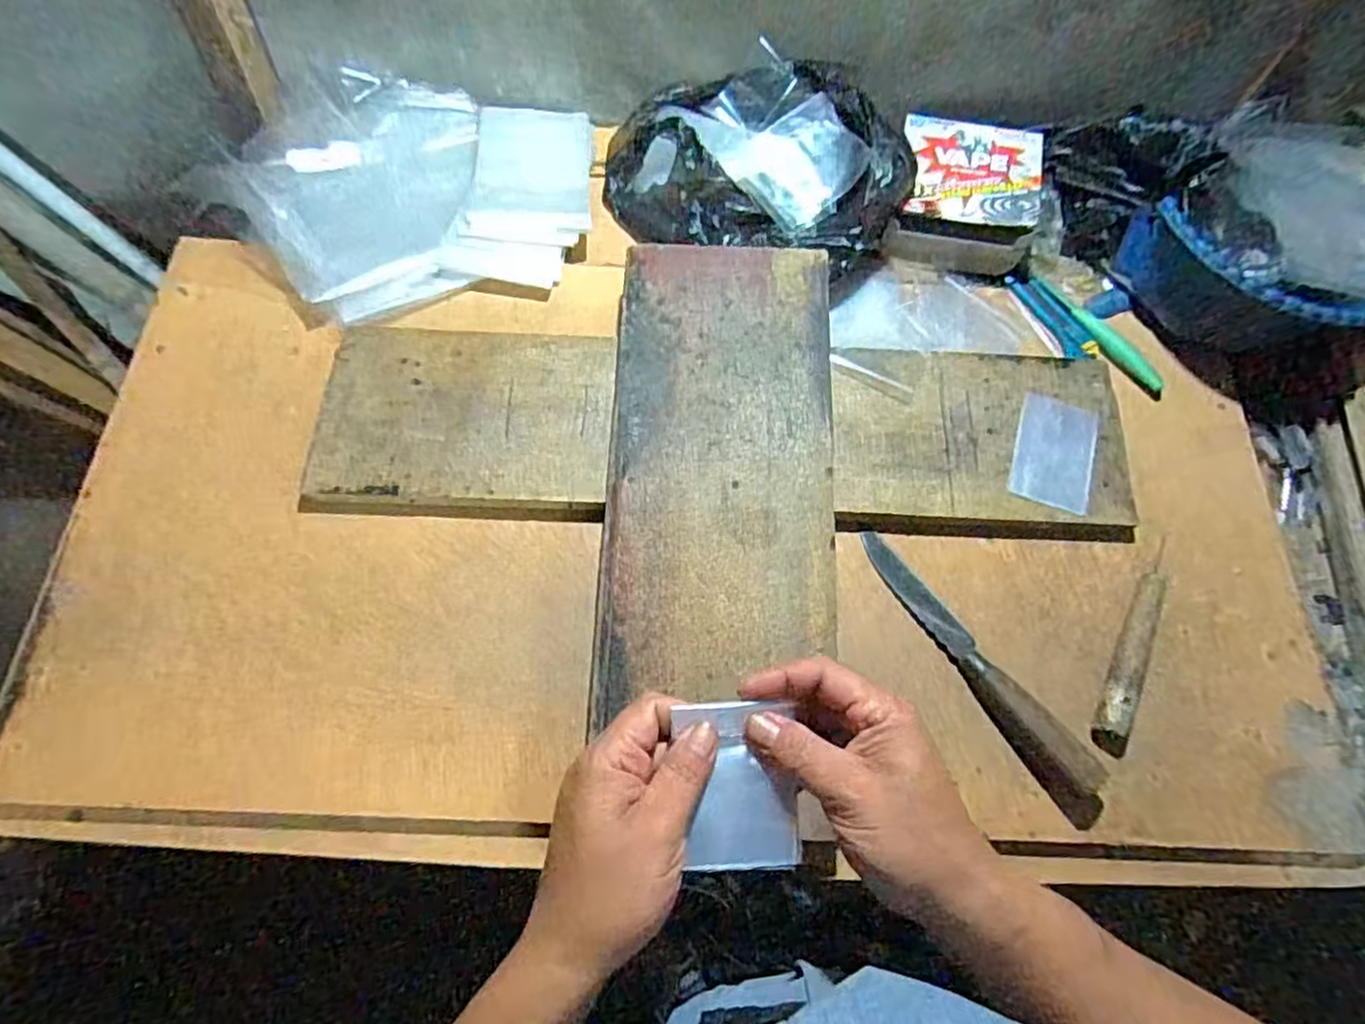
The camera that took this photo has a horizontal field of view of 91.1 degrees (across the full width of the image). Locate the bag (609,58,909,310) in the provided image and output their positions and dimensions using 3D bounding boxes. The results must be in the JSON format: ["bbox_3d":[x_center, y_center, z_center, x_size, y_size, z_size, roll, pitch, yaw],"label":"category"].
[{"bbox_3d":[0.068,-0.339,0.660,0.297,0.089,0.196,17,73,5],"label":"bag"}]

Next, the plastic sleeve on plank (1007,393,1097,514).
[{"bbox_3d":[0.327,-0.053,0.586,0.067,0.005,0.104,18,70,5],"label":"plastic sleeve on plank"}]

